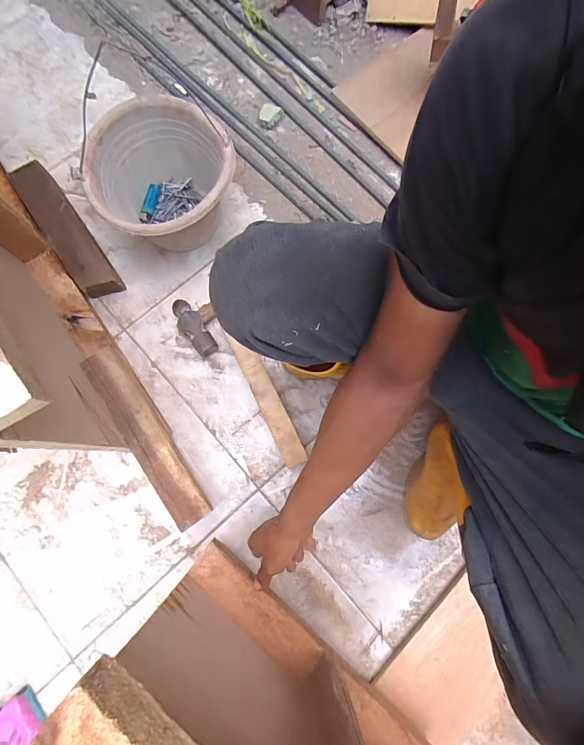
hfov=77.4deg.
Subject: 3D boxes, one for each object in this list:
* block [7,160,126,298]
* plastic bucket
[{"bbox_3d":[-0.450,-0.277,0.720,0.082,0.045,0.323,-35,81,-7],"label":"block"},{"bbox_3d":[-0.227,-0.331,0.669,0.230,0.166,0.245,0,79,-1],"label":"plastic bucket"}]

